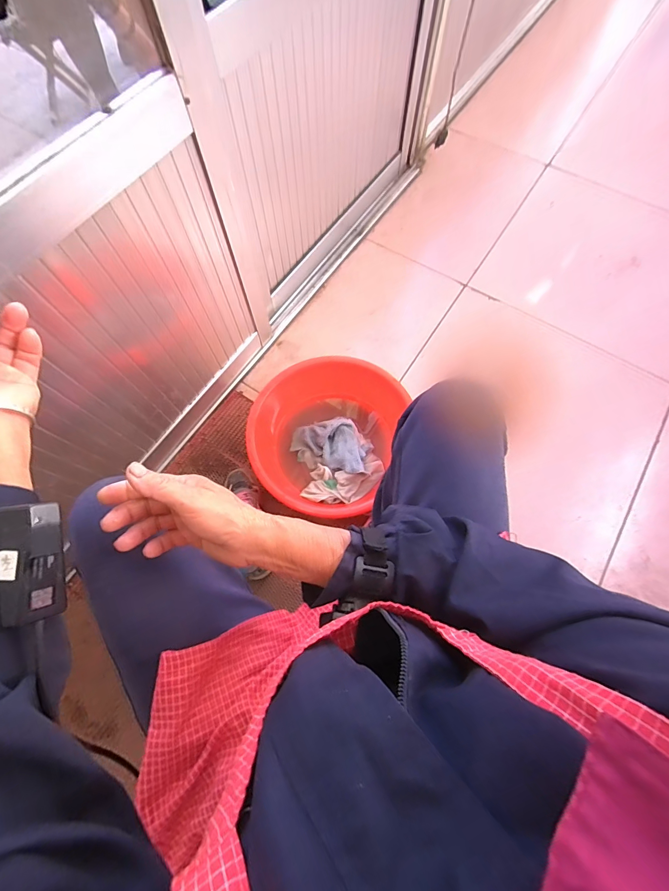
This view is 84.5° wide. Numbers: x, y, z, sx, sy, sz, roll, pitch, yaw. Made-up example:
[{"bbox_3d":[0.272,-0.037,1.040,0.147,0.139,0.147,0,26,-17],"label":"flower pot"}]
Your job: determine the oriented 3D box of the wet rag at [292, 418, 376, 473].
[{"bbox_3d":[-0.001,-0.013,0.850,0.189,0.040,0.124,21,72,7],"label":"wet rag"}]

